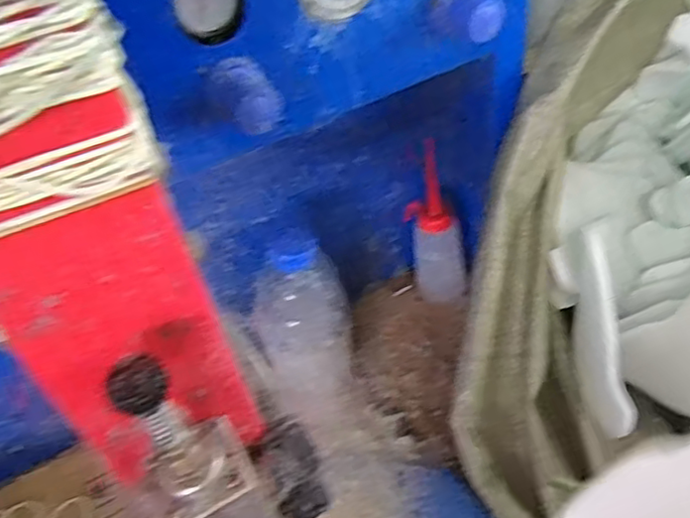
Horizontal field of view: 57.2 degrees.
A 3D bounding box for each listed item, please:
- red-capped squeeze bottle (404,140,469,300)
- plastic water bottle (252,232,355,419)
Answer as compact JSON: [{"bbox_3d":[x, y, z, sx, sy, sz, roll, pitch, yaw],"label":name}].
[{"bbox_3d":[0.092,-0.032,0.647,0.049,0.169,0.058,-12,44,-2],"label":"red-capped squeeze bottle"},{"bbox_3d":[-0.036,0.066,0.582,0.084,0.164,0.076,-12,44,-2],"label":"plastic water bottle"}]

